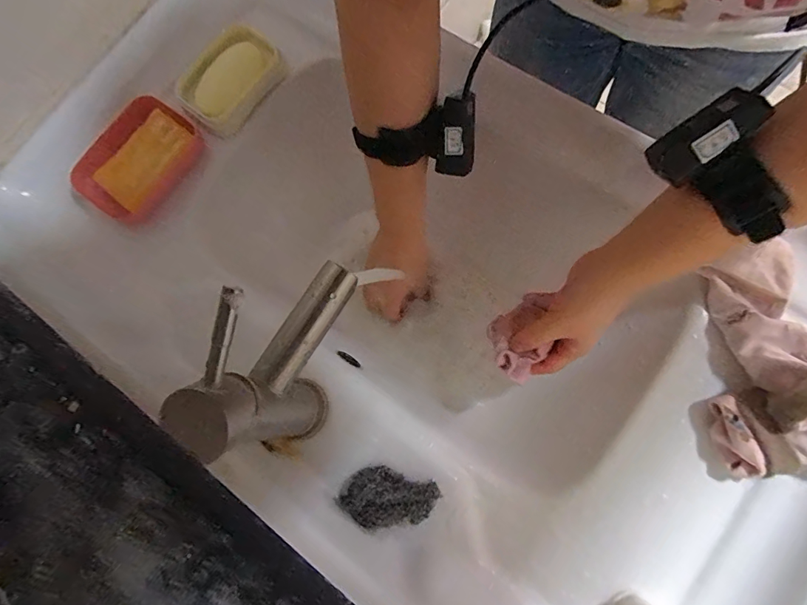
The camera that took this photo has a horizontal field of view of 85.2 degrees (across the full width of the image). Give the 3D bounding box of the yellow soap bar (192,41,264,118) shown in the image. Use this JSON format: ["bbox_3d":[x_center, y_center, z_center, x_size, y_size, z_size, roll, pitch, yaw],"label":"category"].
[{"bbox_3d":[-0.193,-0.245,0.485,0.050,0.016,0.095,29,83,11],"label":"yellow soap bar"}]

